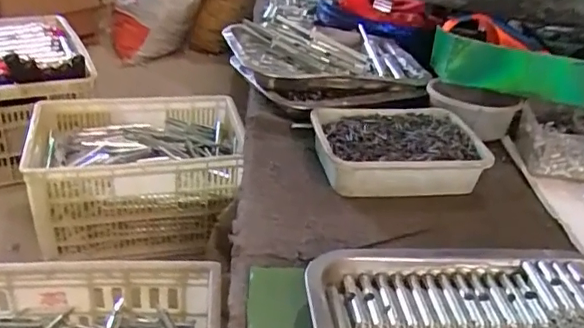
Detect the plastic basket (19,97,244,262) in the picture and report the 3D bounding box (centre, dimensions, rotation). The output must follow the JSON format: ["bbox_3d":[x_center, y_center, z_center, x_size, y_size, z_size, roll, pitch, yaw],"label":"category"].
[{"bbox_3d":[-0.347,0.021,1.286,0.445,0.230,0.307,-1,32,-10],"label":"plastic basket"}]

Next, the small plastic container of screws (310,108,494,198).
[{"bbox_3d":[0.114,-0.018,0.610,0.176,0.044,0.128,1,32,-8],"label":"small plastic container of screws"}]

